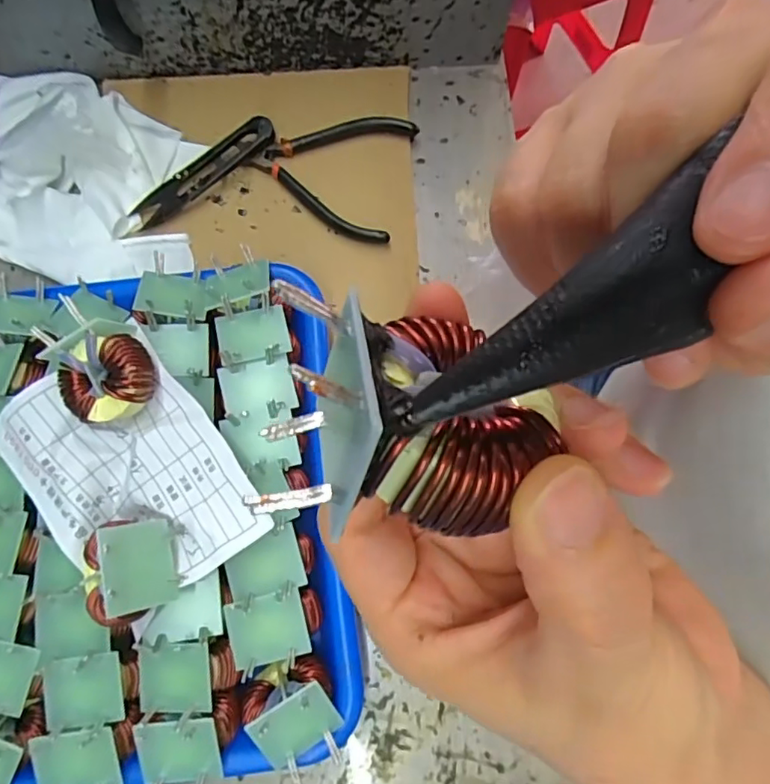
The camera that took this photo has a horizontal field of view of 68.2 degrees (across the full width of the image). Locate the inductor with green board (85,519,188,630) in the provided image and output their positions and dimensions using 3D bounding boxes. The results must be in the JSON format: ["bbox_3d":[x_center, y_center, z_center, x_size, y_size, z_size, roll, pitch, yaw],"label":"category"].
[{"bbox_3d":[-0.111,0.078,0.247,0.030,0.036,0.041,0,70,-42],"label":"inductor with green board"}]

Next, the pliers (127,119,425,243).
[{"bbox_3d":[-0.069,-0.138,0.357,0.165,0.017,0.082,3,75,0],"label":"pliers"}]

